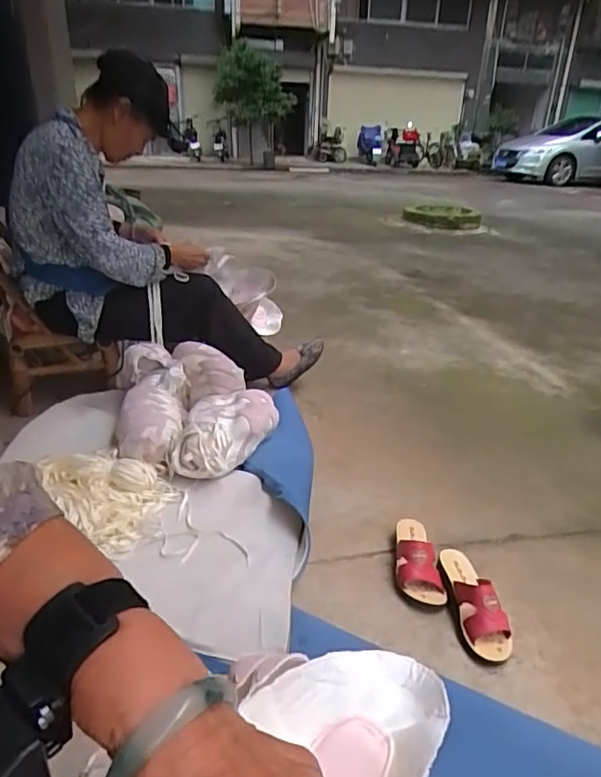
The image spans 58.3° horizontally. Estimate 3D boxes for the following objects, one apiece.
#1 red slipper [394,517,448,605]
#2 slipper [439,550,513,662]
[{"bbox_3d":[0.242,0.337,1.098,0.095,0.074,0.213,8,26,6],"label":"red slipper"},{"bbox_3d":[0.323,0.390,1.004,0.078,0.084,0.215,1,26,-7],"label":"slipper"}]

